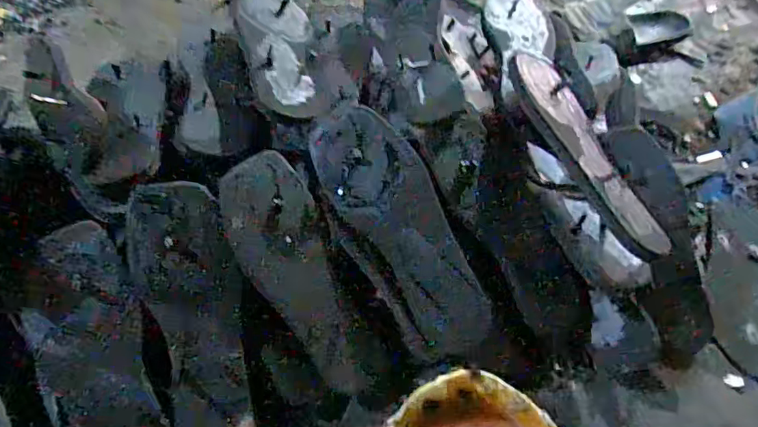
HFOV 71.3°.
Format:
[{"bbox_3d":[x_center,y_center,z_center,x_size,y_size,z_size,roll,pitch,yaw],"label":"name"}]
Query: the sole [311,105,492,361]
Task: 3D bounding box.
[{"bbox_3d":[0.015,0.014,0.528,0.101,0.015,0.244,-24,93,-16],"label":"sole"}]

